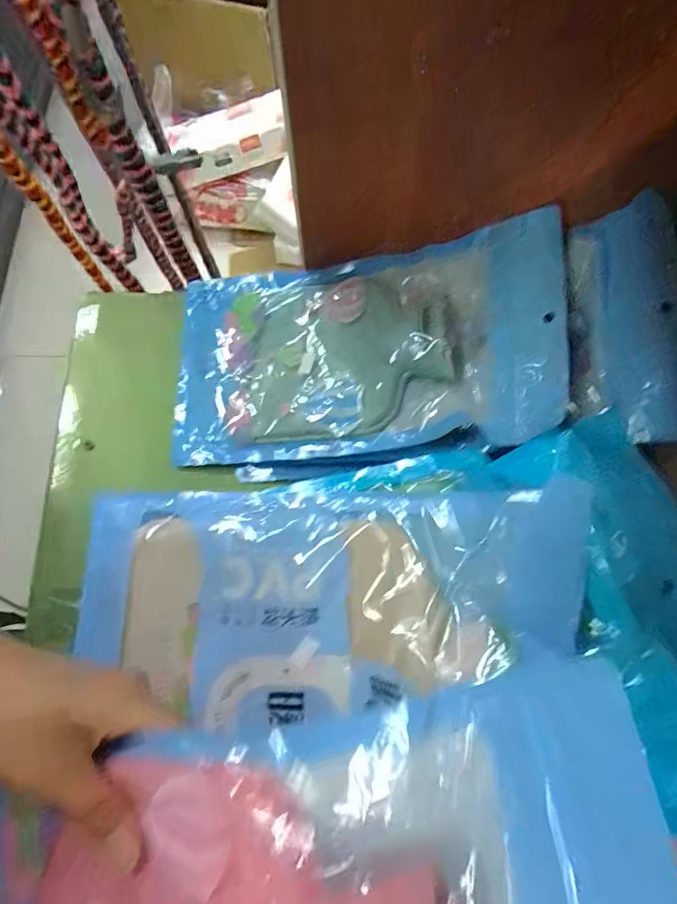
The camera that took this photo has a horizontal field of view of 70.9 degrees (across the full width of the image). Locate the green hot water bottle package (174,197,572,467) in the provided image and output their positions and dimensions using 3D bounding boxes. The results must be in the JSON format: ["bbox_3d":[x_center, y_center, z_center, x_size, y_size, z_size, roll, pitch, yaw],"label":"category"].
[{"bbox_3d":[0.012,-0.087,0.404,0.324,0.023,0.181,-4,73,19],"label":"green hot water bottle package"}]

